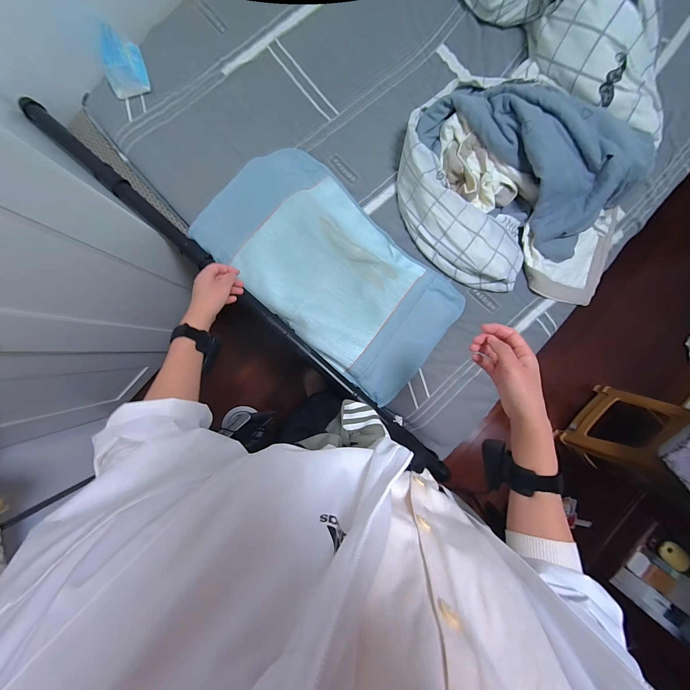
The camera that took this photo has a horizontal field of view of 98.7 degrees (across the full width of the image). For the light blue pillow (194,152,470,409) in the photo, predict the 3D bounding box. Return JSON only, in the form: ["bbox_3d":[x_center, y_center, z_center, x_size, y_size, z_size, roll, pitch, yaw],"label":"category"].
[{"bbox_3d":[-0.025,-0.212,0.815,0.734,0.080,0.412,42,87,-1],"label":"light blue pillow"}]

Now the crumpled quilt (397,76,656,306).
[{"bbox_3d":[0.497,-0.441,0.805,0.698,0.186,0.556,15,88,-2],"label":"crumpled quilt"}]

